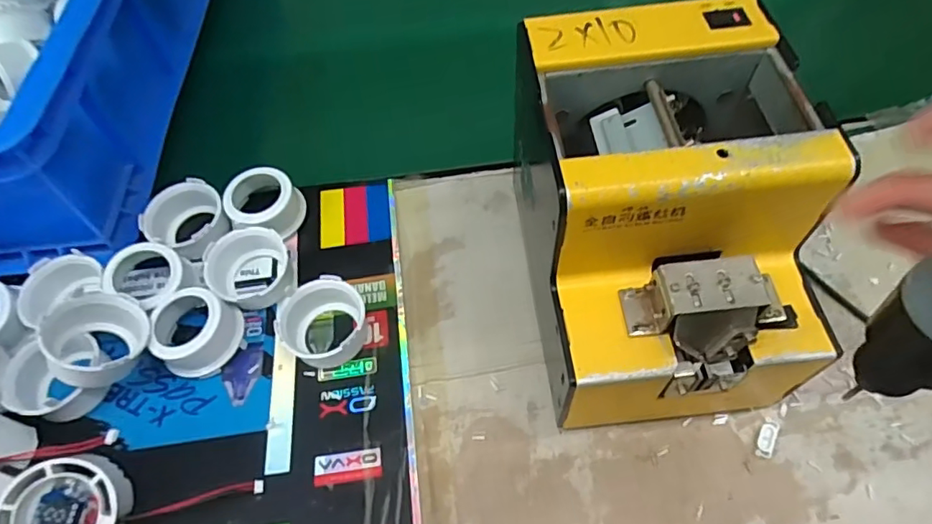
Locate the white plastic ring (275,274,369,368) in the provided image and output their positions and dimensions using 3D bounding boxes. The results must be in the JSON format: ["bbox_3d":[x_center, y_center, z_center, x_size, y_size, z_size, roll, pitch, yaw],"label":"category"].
[{"bbox_3d":[-0.089,0.041,0.350,0.055,0.029,0.054,-2,56,3],"label":"white plastic ring"}]

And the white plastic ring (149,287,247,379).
[{"bbox_3d":[-0.171,0.045,0.349,0.049,0.036,0.048,-2,56,3],"label":"white plastic ring"}]

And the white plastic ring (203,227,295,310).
[{"bbox_3d":[-0.146,0.004,0.372,0.053,0.029,0.049,-2,56,3],"label":"white plastic ring"}]

